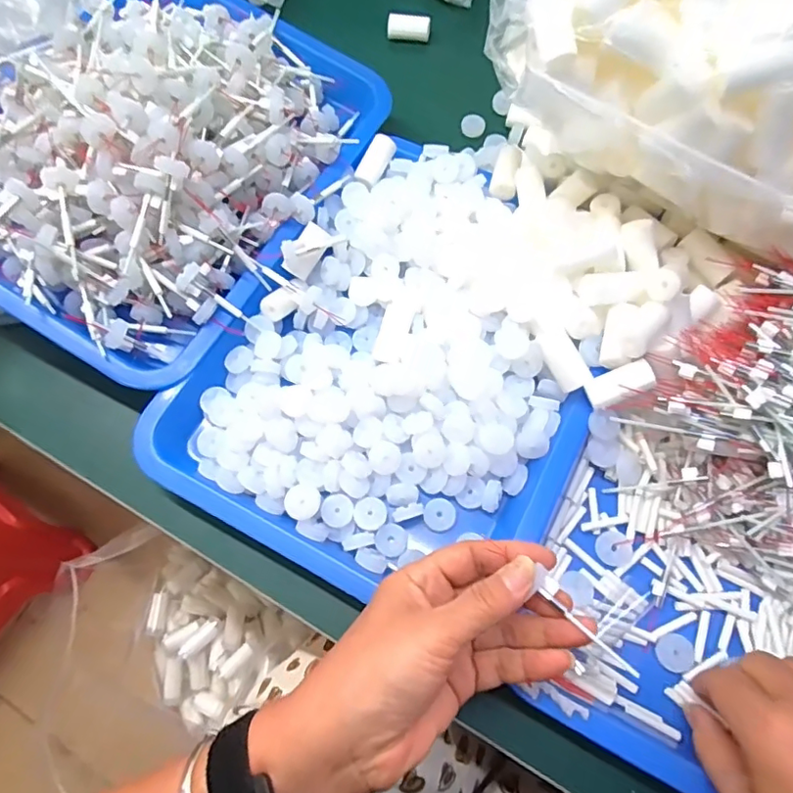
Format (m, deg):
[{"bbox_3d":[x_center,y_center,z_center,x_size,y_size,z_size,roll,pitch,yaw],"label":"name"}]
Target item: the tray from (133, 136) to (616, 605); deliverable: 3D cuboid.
[{"bbox_3d":[0.014,-0.032,0.377,0.249,0.043,0.325,31,72,13],"label":"tray"}]

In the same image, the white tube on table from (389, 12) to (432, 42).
[{"bbox_3d":[0.012,-0.365,0.541,0.042,0.019,0.017,0,68,1],"label":"white tube on table"}]

